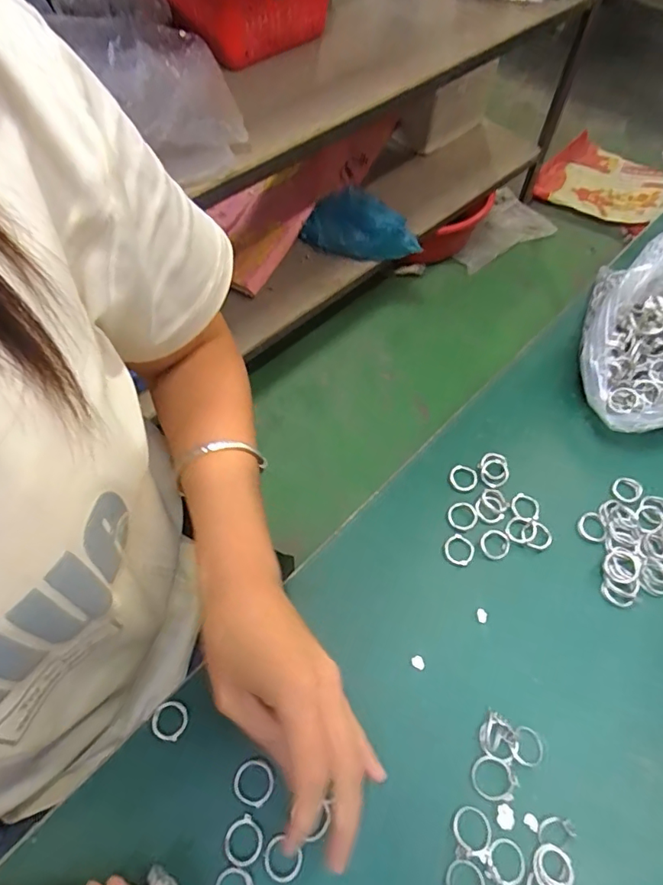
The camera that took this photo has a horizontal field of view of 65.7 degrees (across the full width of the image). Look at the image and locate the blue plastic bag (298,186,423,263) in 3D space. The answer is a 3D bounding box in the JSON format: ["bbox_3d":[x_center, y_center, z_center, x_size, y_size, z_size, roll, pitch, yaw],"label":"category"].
[{"bbox_3d":[0.071,-0.510,1.213,0.273,0.132,0.107,27,63,14],"label":"blue plastic bag"}]

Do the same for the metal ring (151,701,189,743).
[{"bbox_3d":[-0.096,0.165,0.304,0.020,0.004,0.020,2,70,-5],"label":"metal ring"}]

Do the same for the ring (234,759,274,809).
[{"bbox_3d":[-0.044,0.192,0.290,0.022,0.004,0.022,1,59,-2],"label":"ring"}]

